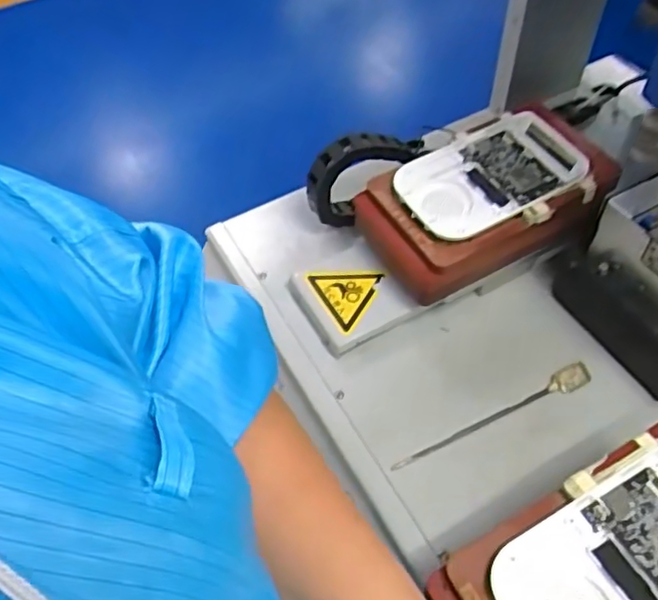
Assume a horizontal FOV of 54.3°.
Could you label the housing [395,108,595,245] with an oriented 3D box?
[{"bbox_3d":[0.147,-0.115,0.583,0.172,0.020,0.103,-24,56,-13],"label":"housing"}]

